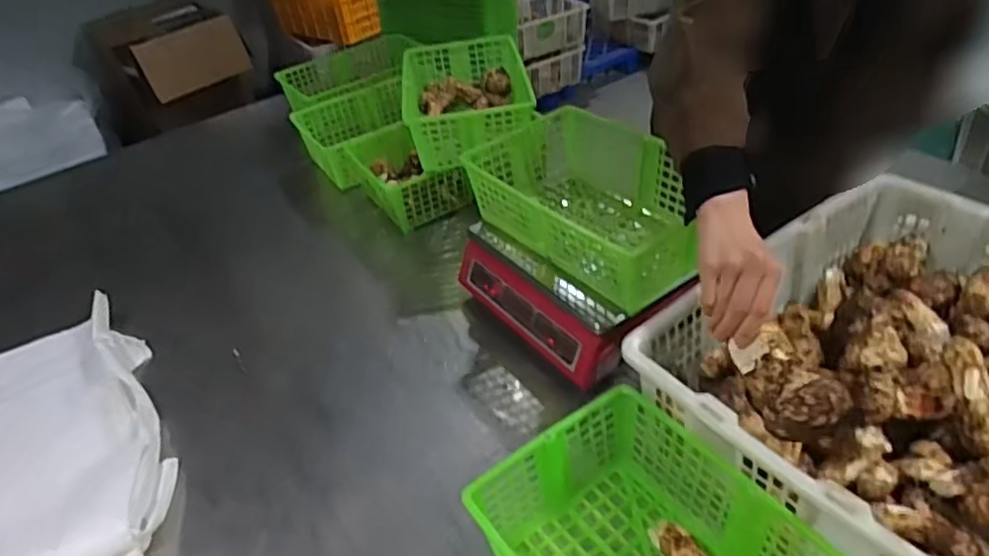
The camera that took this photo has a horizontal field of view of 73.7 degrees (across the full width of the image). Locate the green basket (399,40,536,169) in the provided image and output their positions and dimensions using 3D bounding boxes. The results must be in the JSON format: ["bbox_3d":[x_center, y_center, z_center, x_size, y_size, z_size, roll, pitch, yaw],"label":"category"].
[{"bbox_3d":[-0.053,-0.329,1.218,0.216,0.097,0.351,-8,38,-1],"label":"green basket"}]

